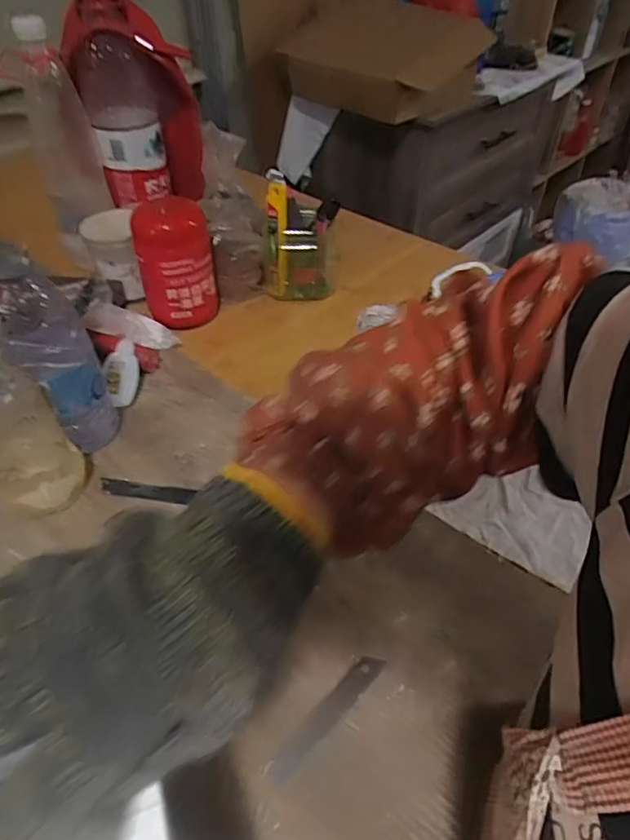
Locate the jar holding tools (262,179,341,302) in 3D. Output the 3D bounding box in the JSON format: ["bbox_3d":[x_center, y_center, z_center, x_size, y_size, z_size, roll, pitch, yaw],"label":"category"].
[{"bbox_3d":[-0.018,-0.236,0.724,0.092,0.117,0.084,4,44,3],"label":"jar holding tools"}]

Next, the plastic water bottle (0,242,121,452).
[{"bbox_3d":[-0.215,-0.045,0.462,0.070,0.189,0.071,-22,48,-22],"label":"plastic water bottle"}]

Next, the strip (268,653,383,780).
[{"bbox_3d":[0.010,0.190,0.356,0.015,0.004,0.100,33,49,25],"label":"strip"}]

